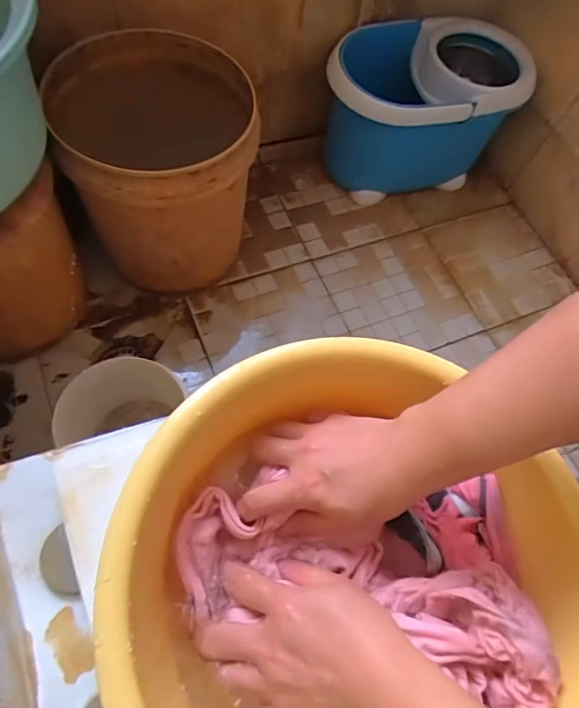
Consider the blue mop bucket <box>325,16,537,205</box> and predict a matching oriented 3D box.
[{"bbox_3d":[0.294,-0.555,1.096,0.414,0.290,0.250,-13,69,-5],"label":"blue mop bucket"}]

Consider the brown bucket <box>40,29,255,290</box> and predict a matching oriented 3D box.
[{"bbox_3d":[-0.214,-0.331,0.865,0.302,0.314,0.300,0,69,0],"label":"brown bucket"}]

